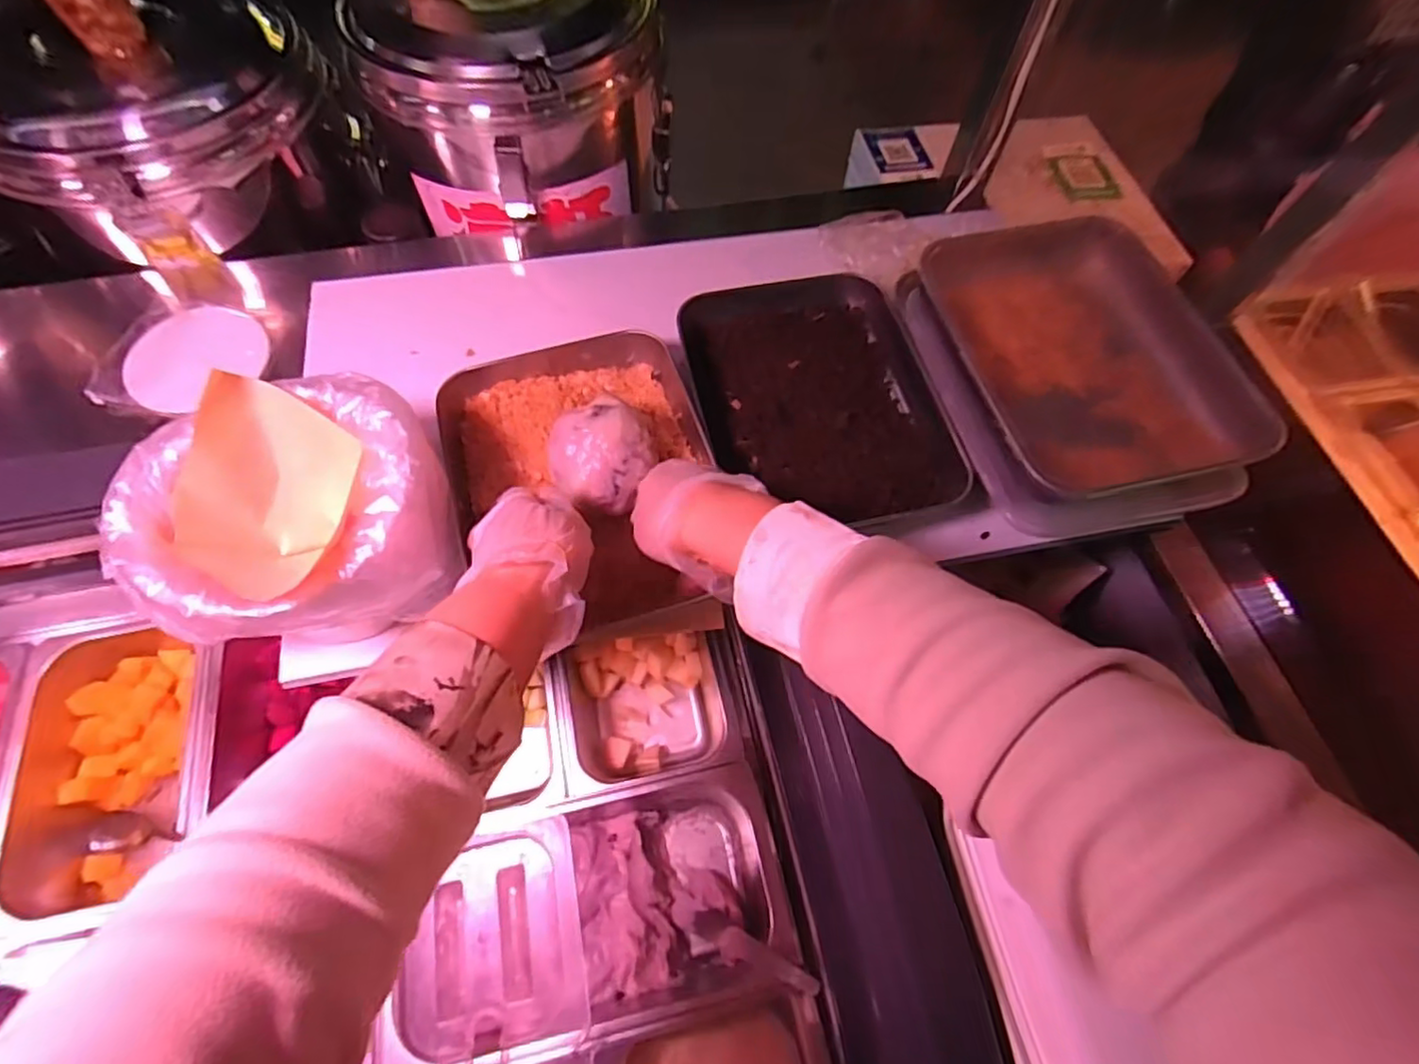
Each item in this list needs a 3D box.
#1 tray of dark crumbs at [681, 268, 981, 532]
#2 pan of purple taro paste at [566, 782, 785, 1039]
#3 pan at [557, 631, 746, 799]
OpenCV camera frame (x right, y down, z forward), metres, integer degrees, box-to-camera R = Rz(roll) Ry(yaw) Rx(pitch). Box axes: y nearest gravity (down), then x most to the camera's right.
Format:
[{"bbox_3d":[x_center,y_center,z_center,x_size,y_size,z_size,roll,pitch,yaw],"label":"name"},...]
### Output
[{"bbox_3d":[0.090,-0.122,0.547,0.190,0.037,0.260,-12,64,-9],"label":"tray of dark crumbs"},{"bbox_3d":[-0.033,0.330,0.588,0.162,0.100,0.171,-7,63,-6],"label":"pan of purple taro paste"},{"bbox_3d":[-0.066,0.179,0.661,0.165,0.099,0.164,-10,64,-8],"label":"pan"}]

